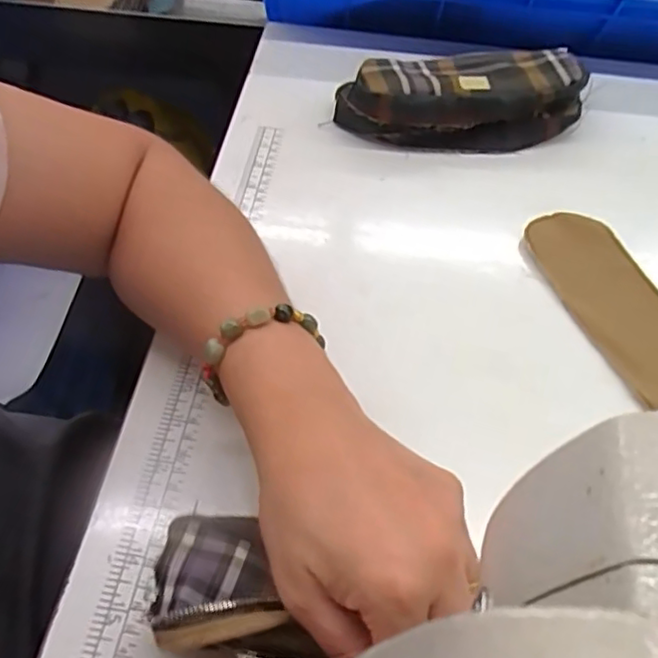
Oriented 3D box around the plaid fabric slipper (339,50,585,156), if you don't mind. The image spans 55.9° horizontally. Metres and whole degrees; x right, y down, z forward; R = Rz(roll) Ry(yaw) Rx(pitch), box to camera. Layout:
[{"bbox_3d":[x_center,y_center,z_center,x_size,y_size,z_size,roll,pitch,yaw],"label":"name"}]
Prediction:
[{"bbox_3d":[0.110,-0.188,0.513,0.193,0.050,0.075,-10,54,-11],"label":"plaid fabric slipper"}]

